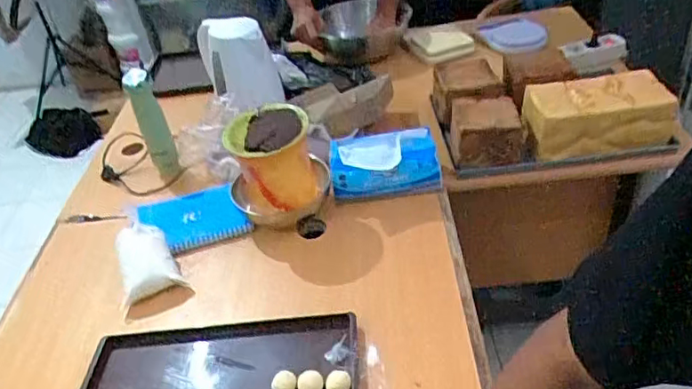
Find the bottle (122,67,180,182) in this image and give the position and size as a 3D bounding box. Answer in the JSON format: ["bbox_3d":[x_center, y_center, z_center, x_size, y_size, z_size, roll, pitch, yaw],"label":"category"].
[{"bbox_3d":[-0.372,-0.133,1.090,0.052,0.216,0.058,-20,40,-13],"label":"bottle"}]

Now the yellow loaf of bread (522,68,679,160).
[{"bbox_3d":[0.458,-0.147,1.052,0.266,0.097,0.120,-8,40,-1],"label":"yellow loaf of bread"}]

